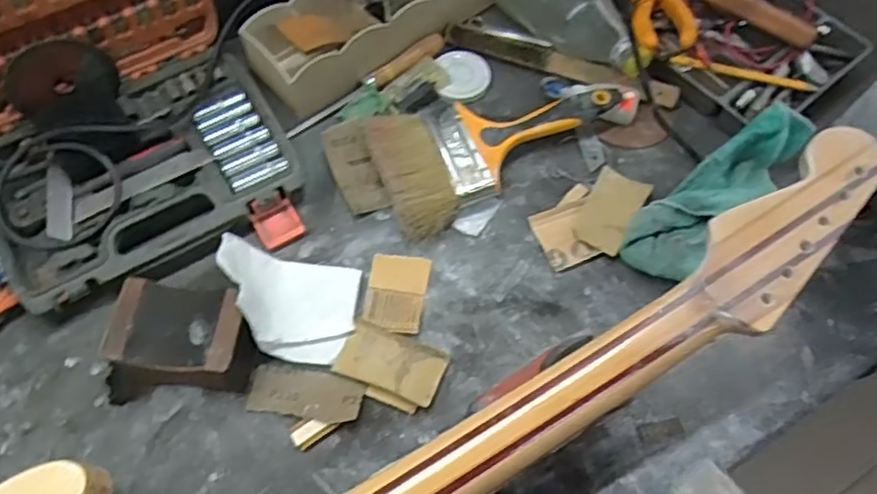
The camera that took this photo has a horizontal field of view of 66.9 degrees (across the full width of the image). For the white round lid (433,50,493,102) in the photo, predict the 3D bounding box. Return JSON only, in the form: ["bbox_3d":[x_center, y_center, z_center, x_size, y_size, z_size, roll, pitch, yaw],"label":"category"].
[{"bbox_3d":[0.026,-0.171,0.662,0.053,0.010,0.063,-5,62,-3],"label":"white round lid"}]

